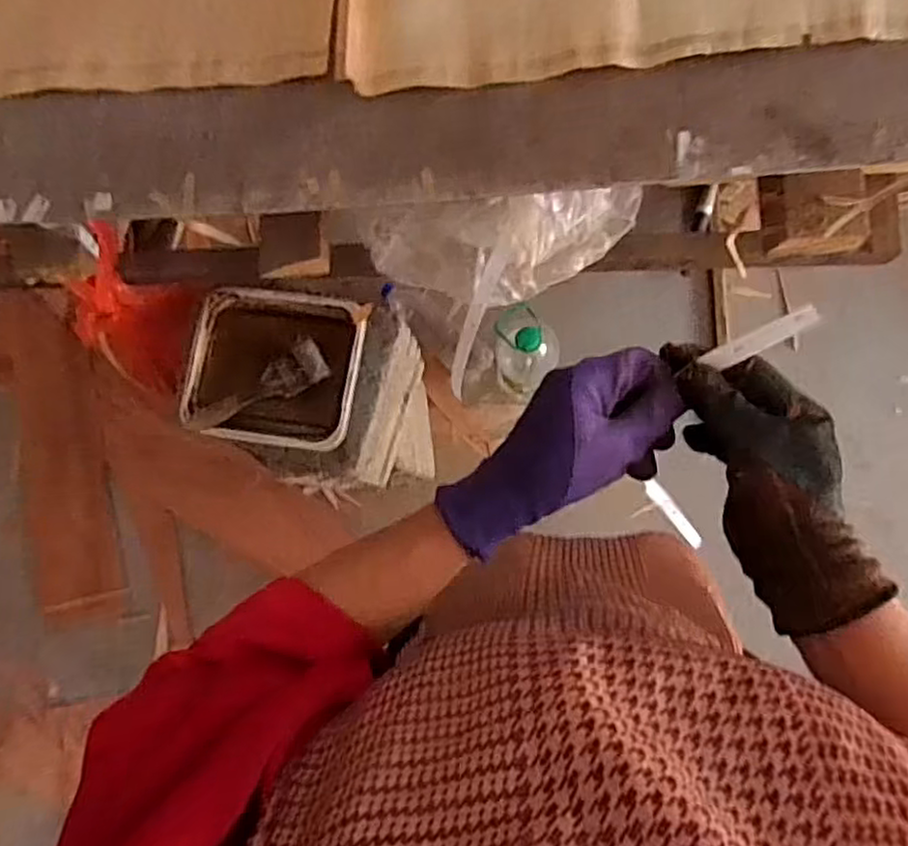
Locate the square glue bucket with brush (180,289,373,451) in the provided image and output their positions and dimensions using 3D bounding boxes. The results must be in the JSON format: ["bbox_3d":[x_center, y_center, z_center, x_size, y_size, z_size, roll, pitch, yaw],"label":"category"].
[{"bbox_3d":[-0.191,-0.059,0.731,0.181,0.081,0.156,10,89,6],"label":"square glue bucket with brush"}]

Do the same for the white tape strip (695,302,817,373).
[{"bbox_3d":[0.152,-0.041,0.341,0.005,0.058,0.011,-20,84,-40],"label":"white tape strip"}]

